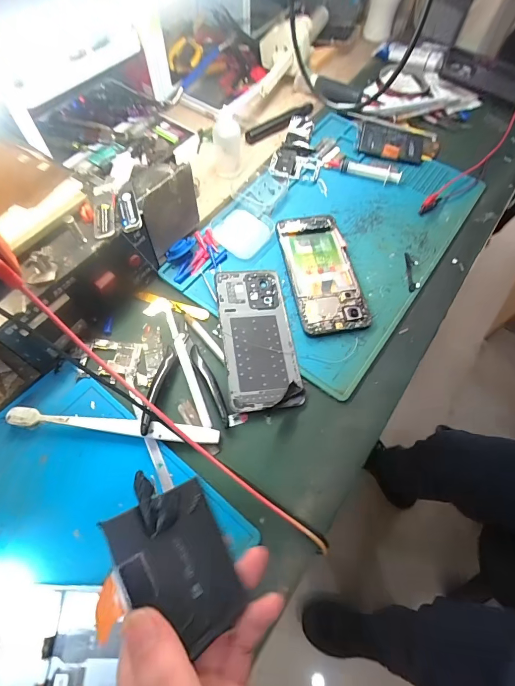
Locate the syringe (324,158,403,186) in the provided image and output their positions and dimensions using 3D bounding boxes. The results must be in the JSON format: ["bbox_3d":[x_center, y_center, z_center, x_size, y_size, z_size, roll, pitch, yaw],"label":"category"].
[{"bbox_3d":[0.141,-0.234,0.474,0.099,0.013,0.023,22,65,9],"label":"syringe"}]

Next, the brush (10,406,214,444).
[{"bbox_3d":[-0.126,0.075,0.318,0.183,0.013,0.015,5,64,1],"label":"brush"}]

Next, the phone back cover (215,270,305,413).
[{"bbox_3d":[0.000,-0.010,0.361,0.071,0.013,0.153,-7,64,-5],"label":"phone back cover"}]

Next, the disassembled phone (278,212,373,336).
[{"bbox_3d":[0.071,-0.082,0.402,0.073,0.008,0.156,-9,65,-6],"label":"disassembled phone"}]

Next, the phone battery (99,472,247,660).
[{"bbox_3d":[-0.042,0.115,0.195,0.062,0.010,0.085,-10,67,-51],"label":"phone battery"}]

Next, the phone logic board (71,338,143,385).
[{"bbox_3d":[-0.150,0.017,0.353,0.067,0.006,0.043,7,64,2],"label":"phone logic board"}]

